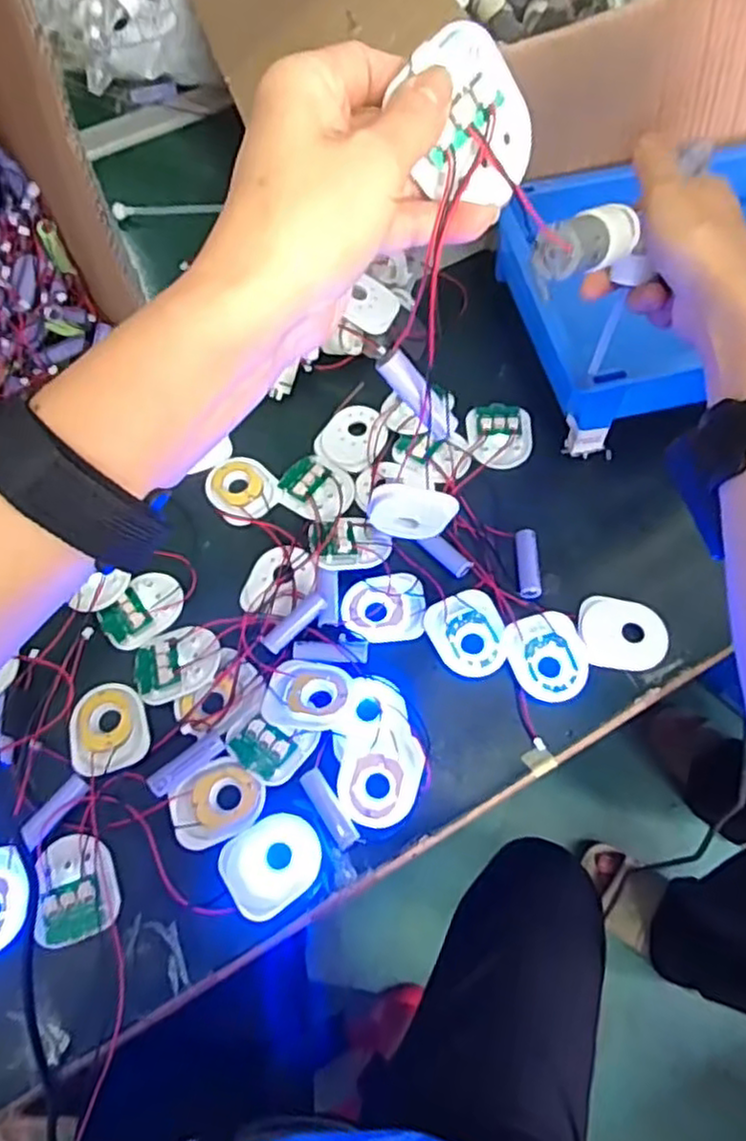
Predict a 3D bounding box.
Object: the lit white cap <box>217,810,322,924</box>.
[{"bbox_3d":[-0.060,0.170,0.413,0.058,0.009,0.049,-36,67,-14],"label":"lit white cap"}]

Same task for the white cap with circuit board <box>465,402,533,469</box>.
[{"bbox_3d":[0.098,-0.105,0.548,0.049,0.009,0.057,-1,63,2],"label":"white cap with circuit board"}]

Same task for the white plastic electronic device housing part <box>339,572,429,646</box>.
[{"bbox_3d":[0.007,0.025,0.485,0.056,0.016,0.047,-8,63,-2],"label":"white plastic electronic device housing part"}]

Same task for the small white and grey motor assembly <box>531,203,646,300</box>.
[{"bbox_3d":[0.102,-0.149,0.328,0.066,0.026,0.025,-26,64,-31],"label":"small white and grey motor assembly"}]

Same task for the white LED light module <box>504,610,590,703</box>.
[{"bbox_3d":[0.115,0.055,0.462,0.048,0.006,0.059,-19,64,-7],"label":"white LED light module"}]

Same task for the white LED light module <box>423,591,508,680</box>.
[{"bbox_3d":[0.065,0.043,0.469,0.048,0.006,0.057,-23,65,-9],"label":"white LED light module"}]

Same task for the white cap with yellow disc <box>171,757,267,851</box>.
[{"bbox_3d":[-0.095,0.140,0.429,0.056,0.011,0.043,-28,65,-11],"label":"white cap with yellow disc"}]

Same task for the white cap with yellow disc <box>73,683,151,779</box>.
[{"bbox_3d":[-0.170,0.100,0.455,0.047,0.010,0.061,-19,64,-7],"label":"white cap with yellow disc"}]

